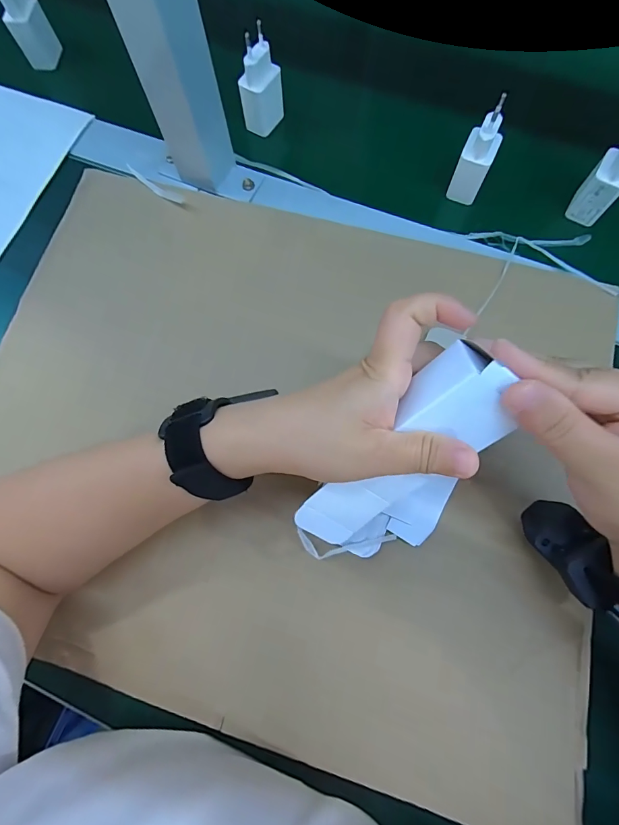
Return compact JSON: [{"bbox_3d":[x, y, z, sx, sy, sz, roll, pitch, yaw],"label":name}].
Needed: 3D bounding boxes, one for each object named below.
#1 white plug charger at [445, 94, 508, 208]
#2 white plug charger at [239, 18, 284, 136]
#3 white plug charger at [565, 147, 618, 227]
[{"bbox_3d":[0.150,-0.228,0.342,0.028,0.072,0.033,21,79,4],"label":"white plug charger"},{"bbox_3d":[-0.047,-0.315,0.371,0.026,0.075,0.038,30,79,6],"label":"white plug charger"},{"bbox_3d":[0.261,-0.201,0.334,0.033,0.068,0.036,30,79,6],"label":"white plug charger"}]

